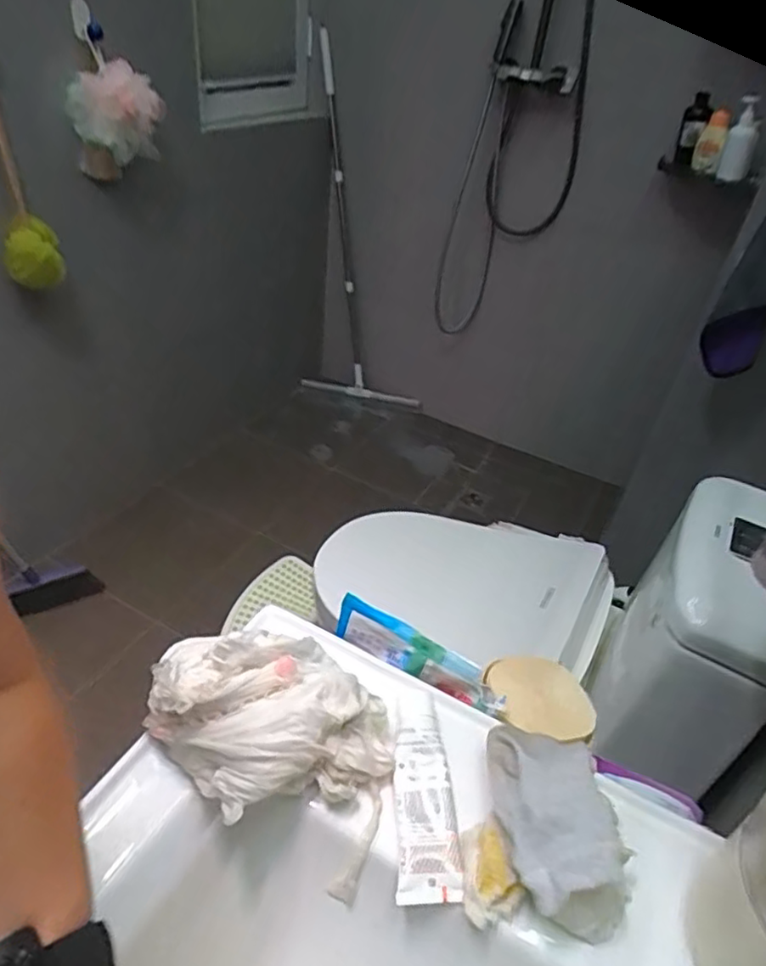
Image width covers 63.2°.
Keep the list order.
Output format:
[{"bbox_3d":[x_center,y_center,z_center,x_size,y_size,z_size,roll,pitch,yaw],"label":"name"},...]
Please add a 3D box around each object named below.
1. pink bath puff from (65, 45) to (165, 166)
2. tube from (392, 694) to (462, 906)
[{"bbox_3d":[-0.551,-0.766,1.291,0.191,0.170,0.152,-6,35,-21],"label":"pink bath puff"},{"bbox_3d":[0.028,0.213,0.435,0.040,0.016,0.135,2,48,-6],"label":"tube"}]

